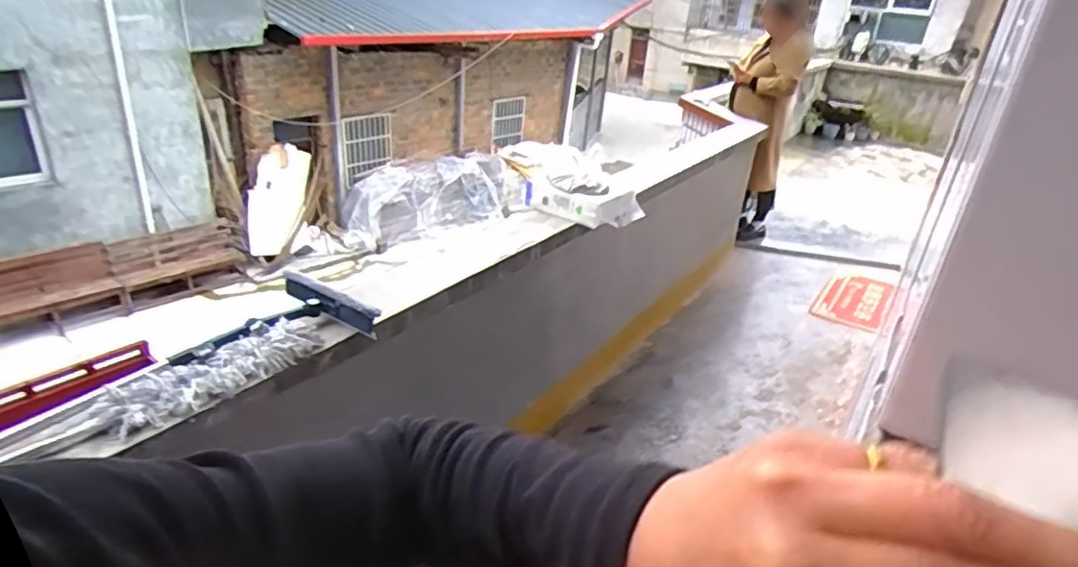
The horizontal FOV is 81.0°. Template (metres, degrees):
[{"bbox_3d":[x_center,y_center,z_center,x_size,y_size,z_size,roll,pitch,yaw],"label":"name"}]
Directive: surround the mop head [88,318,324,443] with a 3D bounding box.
[{"bbox_3d":[-0.560,0.153,1.110,0.088,0.062,0.380,24,32,33],"label":"mop head"}]

